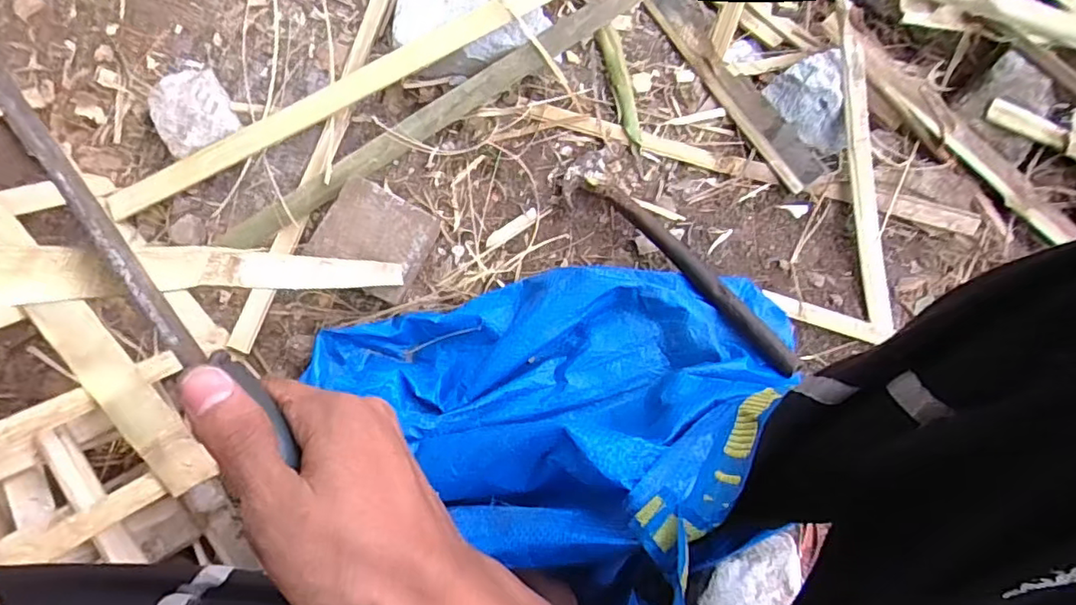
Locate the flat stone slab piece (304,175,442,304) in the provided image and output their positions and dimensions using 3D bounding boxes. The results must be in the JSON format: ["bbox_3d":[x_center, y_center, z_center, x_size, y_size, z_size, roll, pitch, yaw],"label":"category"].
[{"bbox_3d":[-0.166,-0.062,0.619,0.099,0.055,0.097,26,83,2],"label":"flat stone slab piece"}]

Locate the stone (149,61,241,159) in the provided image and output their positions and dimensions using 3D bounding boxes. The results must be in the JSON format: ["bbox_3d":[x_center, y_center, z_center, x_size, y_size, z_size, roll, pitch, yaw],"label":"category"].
[{"bbox_3d":[-0.384,-0.215,0.662,0.076,0.033,0.108,-30,84,-5],"label":"stone"}]

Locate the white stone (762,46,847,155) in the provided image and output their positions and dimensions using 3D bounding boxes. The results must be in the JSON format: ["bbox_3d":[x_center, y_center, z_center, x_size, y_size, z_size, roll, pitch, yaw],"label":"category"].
[{"bbox_3d":[0.298,-0.217,0.655,0.071,0.046,0.102,-12,83,-3],"label":"white stone"}]

